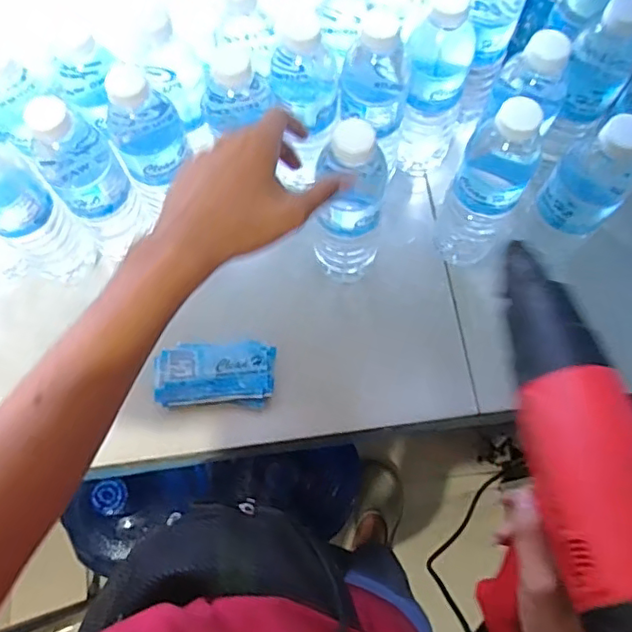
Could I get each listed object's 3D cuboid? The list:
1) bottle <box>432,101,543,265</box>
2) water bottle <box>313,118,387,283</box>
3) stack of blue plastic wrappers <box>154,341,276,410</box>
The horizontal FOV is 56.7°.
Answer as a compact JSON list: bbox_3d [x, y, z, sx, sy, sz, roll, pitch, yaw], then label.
[{"bbox_3d":[0.149,-0.106,0.514,0.058,0.207,0.059,31,73,10],"label":"bottle"},{"bbox_3d":[0.029,-0.085,0.508,0.058,0.207,0.049,-19,71,-6],"label":"water bottle"},{"bbox_3d":[-0.097,0.056,0.569,0.111,0.016,0.062,1,71,1],"label":"stack of blue plastic wrappers"}]

